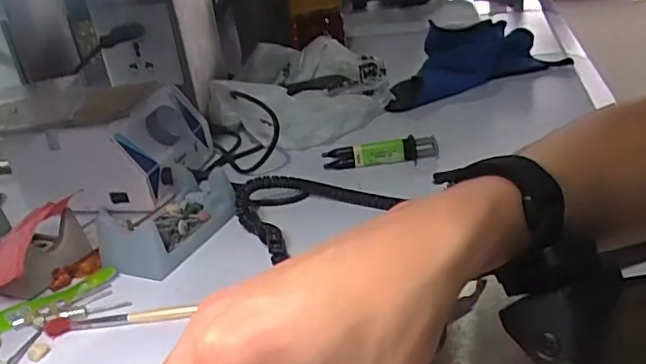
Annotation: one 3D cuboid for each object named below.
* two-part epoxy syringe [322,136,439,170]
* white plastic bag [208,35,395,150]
[{"bbox_3d":[0.052,-0.025,0.534,0.102,0.028,0.010,-7,26,2],"label":"two-part epoxy syringe"},{"bbox_3d":[-0.022,-0.122,0.697,0.194,0.055,0.301,-6,26,4],"label":"white plastic bag"}]

